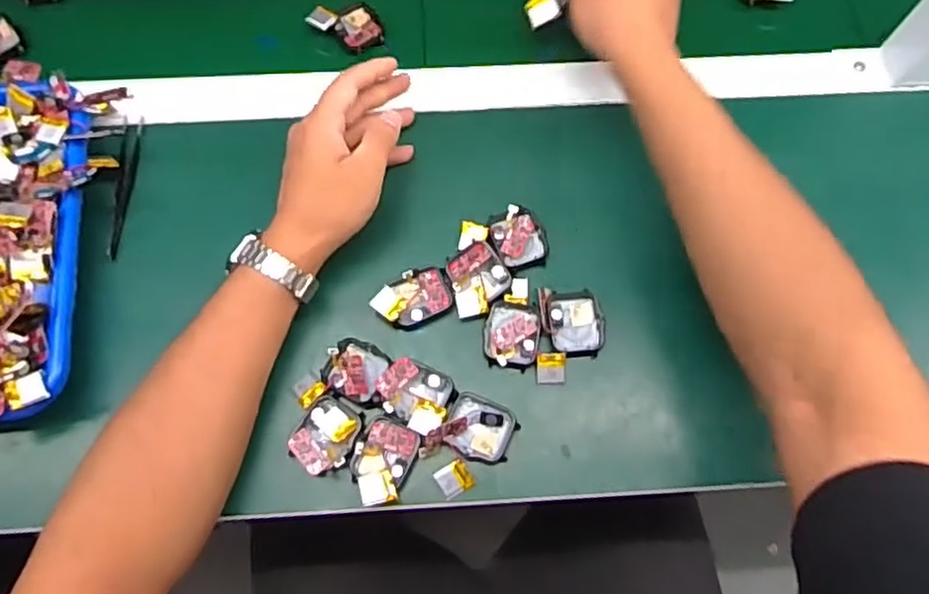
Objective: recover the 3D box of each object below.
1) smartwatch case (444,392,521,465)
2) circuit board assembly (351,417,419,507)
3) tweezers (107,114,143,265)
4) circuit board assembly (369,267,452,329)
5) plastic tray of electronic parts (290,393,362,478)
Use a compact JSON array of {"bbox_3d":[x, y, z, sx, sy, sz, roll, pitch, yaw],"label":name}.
[{"bbox_3d":[0.011,0.087,0.435,0.045,0.014,0.040,23,73,7],"label":"smartwatch case"},{"bbox_3d":[-0.054,0.108,0.426,0.036,0.013,0.054,20,72,6],"label":"circuit board assembly"},{"bbox_3d":[-0.256,-0.085,0.492,0.015,0.007,0.118,-2,72,-1],"label":"tweezers"},{"bbox_3d":[-0.037,0.001,0.462,0.053,0.016,0.035,-26,74,-9],"label":"circuit board assembly"},{"bbox_3d":[-0.091,0.091,0.431,0.038,0.007,0.048,27,73,8],"label":"plastic tray of electronic parts"}]

